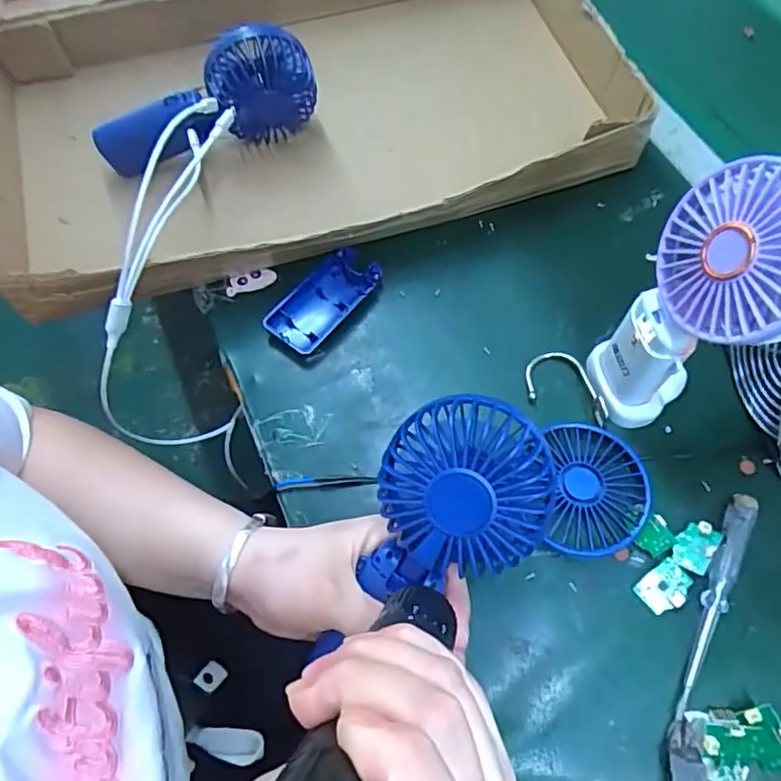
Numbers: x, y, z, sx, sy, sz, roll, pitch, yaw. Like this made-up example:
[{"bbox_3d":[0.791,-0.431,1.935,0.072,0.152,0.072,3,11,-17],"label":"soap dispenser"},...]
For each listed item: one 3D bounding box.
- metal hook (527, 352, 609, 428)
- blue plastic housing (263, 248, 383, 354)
[{"bbox_3d":[0.128,-0.004,0.424,0.063,0.007,0.042,25,68,12],"label":"metal hook"},{"bbox_3d":[-0.050,-0.069,0.454,0.047,0.017,0.091,34,70,15],"label":"blue plastic housing"}]

